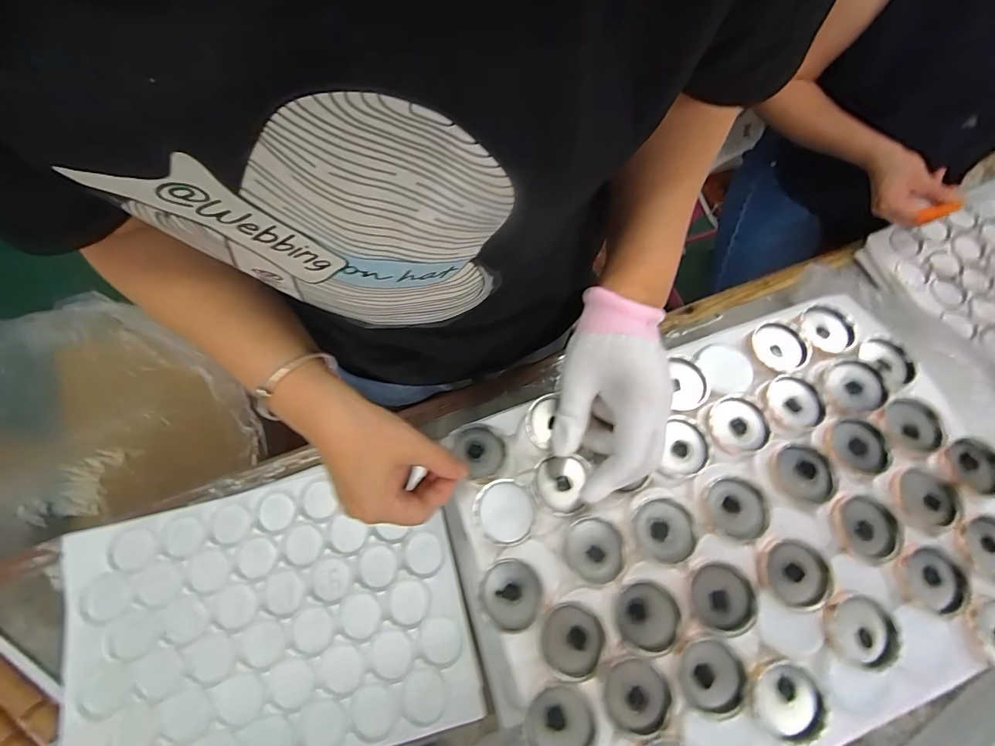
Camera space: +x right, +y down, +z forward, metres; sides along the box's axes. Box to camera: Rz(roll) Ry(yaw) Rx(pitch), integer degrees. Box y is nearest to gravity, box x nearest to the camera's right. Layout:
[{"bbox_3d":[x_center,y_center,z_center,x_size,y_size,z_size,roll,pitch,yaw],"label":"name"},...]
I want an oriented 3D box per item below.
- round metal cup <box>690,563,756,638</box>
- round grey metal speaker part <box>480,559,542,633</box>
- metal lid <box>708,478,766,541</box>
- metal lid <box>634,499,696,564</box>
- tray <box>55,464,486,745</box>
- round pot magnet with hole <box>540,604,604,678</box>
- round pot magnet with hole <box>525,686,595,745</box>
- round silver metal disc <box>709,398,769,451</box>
[{"bbox_3d":[0.164,0.165,0.315,0.044,0.004,0.042,0,69,0],"label":"round metal cup"},{"bbox_3d":[0.010,0.165,0.321,0.043,0.007,0.046,0,69,0],"label":"round grey metal speaker part"},{"bbox_3d":[0.185,0.105,0.334,0.042,0.009,0.042,0,69,0],"label":"metal lid"},{"bbox_3d":[0.129,0.121,0.333,0.042,0.006,0.045,0,69,0],"label":"metal lid"},{"bbox_3d":[-0.263,0.285,0.499,0.431,0.025,0.309,-16,70,-5],"label":"tray"},{"bbox_3d":[0.054,0.191,0.309,0.043,0.006,0.041,0,69,0],"label":"round pot magnet with hole"},{"bbox_3d":[0.042,0.238,0.291,0.043,0.010,0.041,0,69,0],"label":"round pot magnet with hole"},{"bbox_3d":[0.199,0.043,0.360,0.046,0.008,0.043,0,69,0],"label":"round silver metal disc"}]

